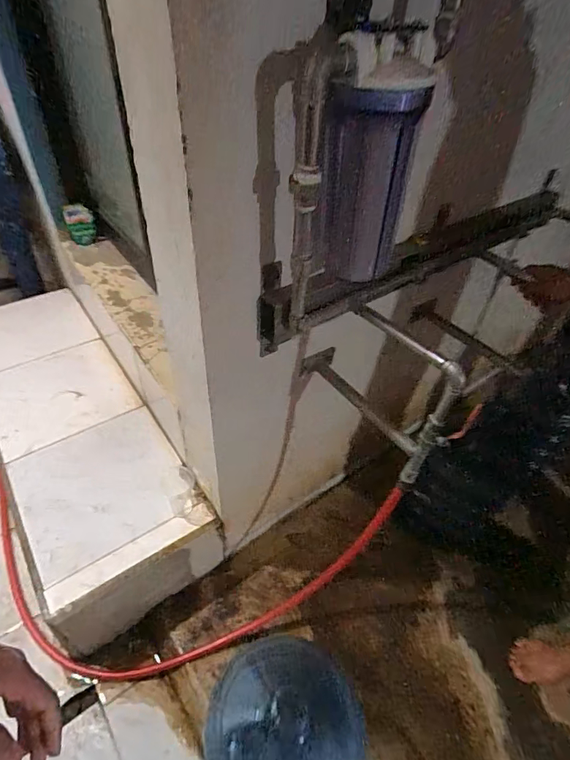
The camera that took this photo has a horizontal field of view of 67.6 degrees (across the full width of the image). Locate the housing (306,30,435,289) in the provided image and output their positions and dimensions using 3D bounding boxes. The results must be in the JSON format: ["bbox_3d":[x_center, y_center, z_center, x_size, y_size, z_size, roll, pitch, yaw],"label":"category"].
[{"bbox_3d":[0.106,-0.266,0.569,0.118,0.299,0.133,15,40,7],"label":"housing"}]

